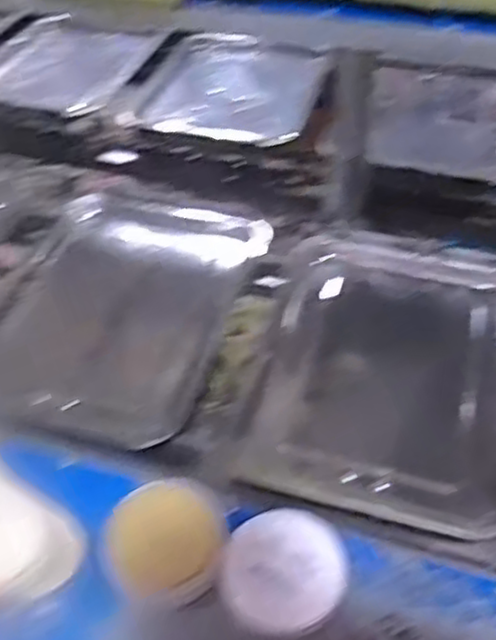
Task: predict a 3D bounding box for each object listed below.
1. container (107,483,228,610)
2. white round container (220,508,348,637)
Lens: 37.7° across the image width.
[{"bbox_3d":[-0.069,0.191,0.623,0.104,0.055,0.090,-20,48,-18],"label":"container"},{"bbox_3d":[0.031,0.214,0.618,0.098,0.039,0.098,19,48,19],"label":"white round container"}]

